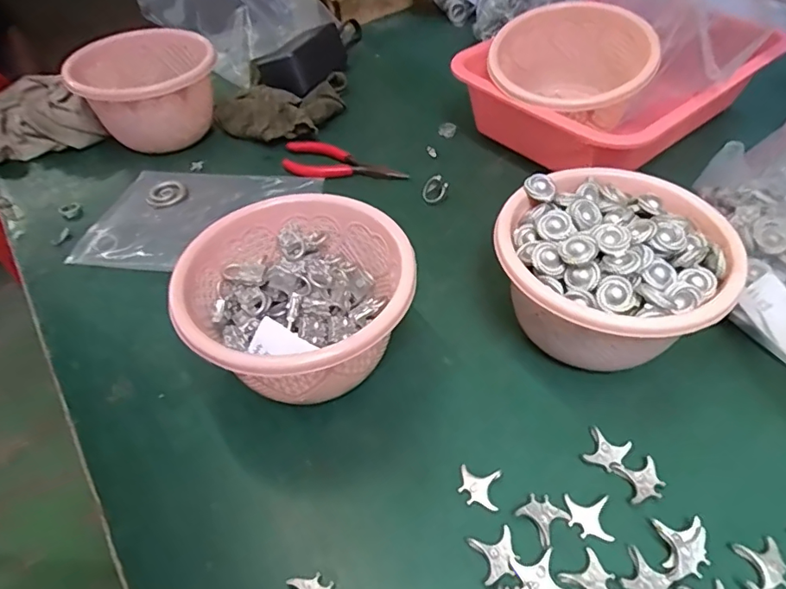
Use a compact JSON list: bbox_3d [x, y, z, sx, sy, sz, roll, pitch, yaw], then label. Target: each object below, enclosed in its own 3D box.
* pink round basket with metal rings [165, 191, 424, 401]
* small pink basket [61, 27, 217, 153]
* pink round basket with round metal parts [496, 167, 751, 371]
[{"bbox_3d":[-0.057,0.011,0.360,0.134,0.092,0.143,-2,48,3],"label":"pink round basket with metal rings"},{"bbox_3d":[-0.263,-0.223,0.578,0.138,0.100,0.144,-28,52,-19],"label":"small pink basket"},{"bbox_3d":[0.148,-0.013,0.363,0.142,0.099,0.138,-2,48,3],"label":"pink round basket with round metal parts"}]

